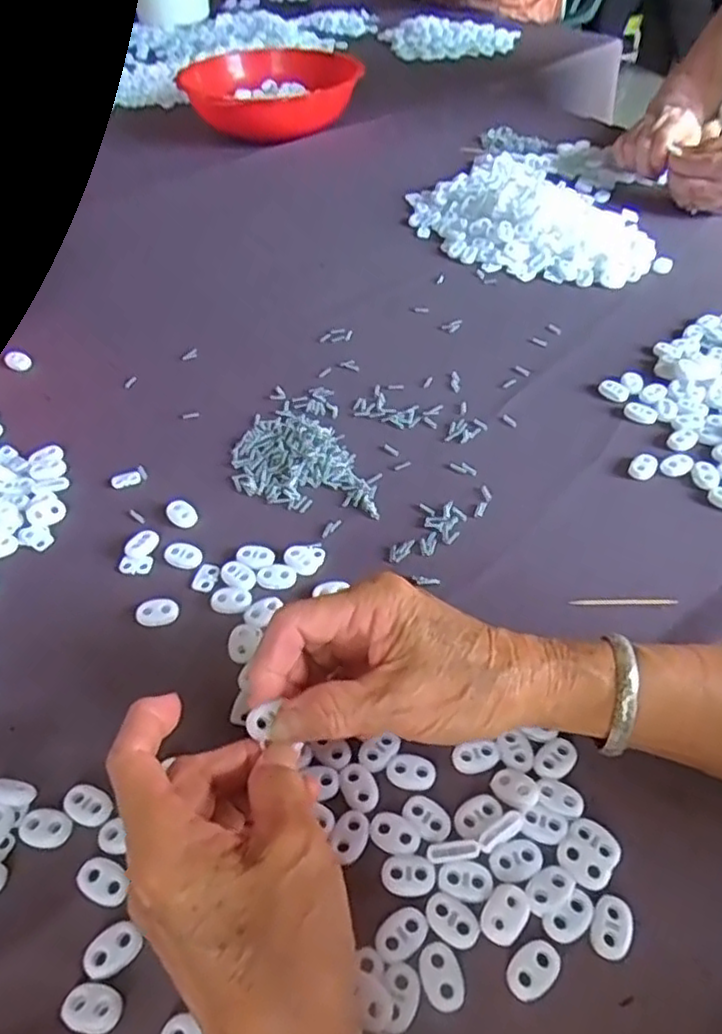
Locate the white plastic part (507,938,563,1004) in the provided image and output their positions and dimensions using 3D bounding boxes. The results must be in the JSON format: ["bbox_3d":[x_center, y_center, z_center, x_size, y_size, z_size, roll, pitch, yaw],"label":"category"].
[{"bbox_3d":[0.067,0.175,0.264,0.022,0.004,0.016,-36,56,-27],"label":"white plastic part"}]

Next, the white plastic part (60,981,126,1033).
[{"bbox_3d":[-0.101,0.184,0.257,0.023,0.004,0.015,7,48,8],"label":"white plastic part"}]

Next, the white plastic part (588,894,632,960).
[{"bbox_3d":[0.101,0.164,0.274,0.015,0.004,0.022,21,51,19],"label":"white plastic part"}]

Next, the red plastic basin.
[{"bbox_3d":[-0.119,-0.564,0.922,0.223,0.066,0.223,-1,48,1],"label":"red plastic basin"}]

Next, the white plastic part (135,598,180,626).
[{"bbox_3d":[-0.114,0.053,0.382,0.023,0.005,0.017,-8,48,-7],"label":"white plastic part"}]

